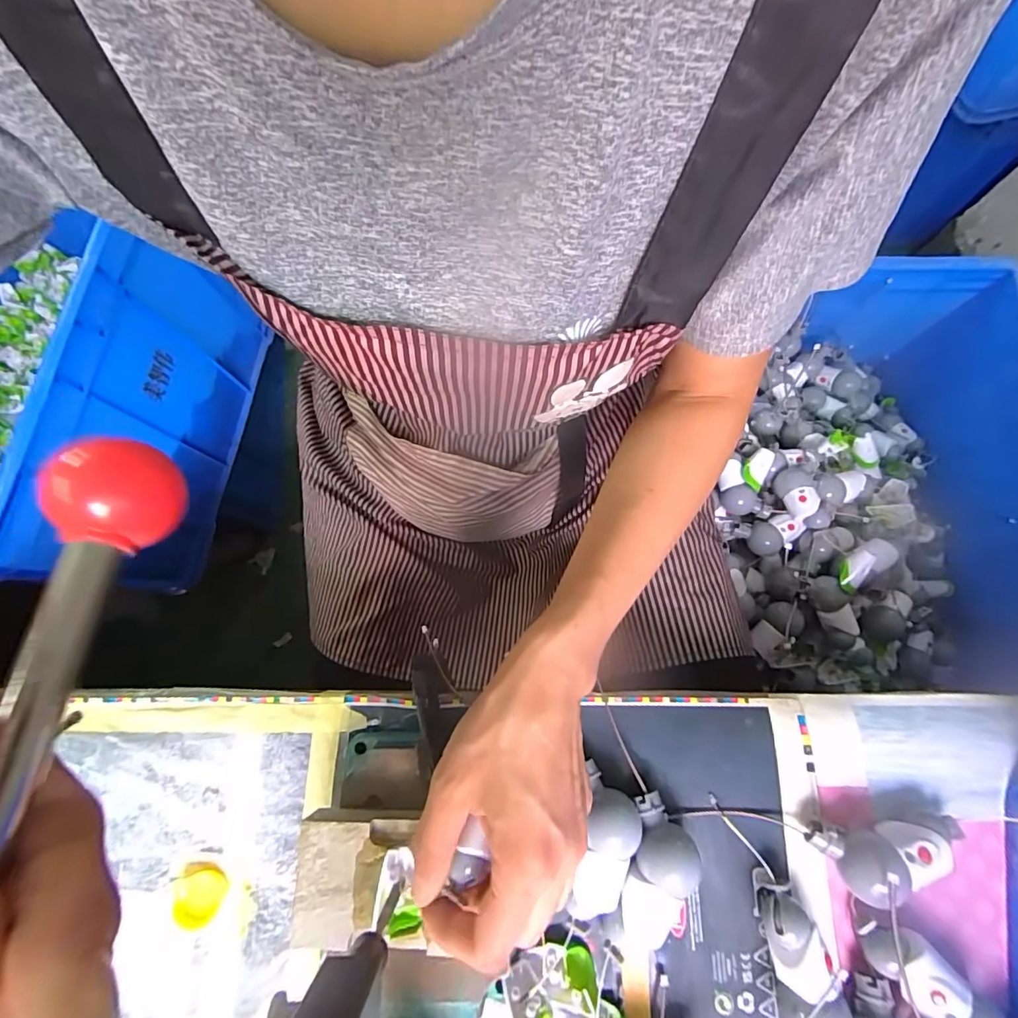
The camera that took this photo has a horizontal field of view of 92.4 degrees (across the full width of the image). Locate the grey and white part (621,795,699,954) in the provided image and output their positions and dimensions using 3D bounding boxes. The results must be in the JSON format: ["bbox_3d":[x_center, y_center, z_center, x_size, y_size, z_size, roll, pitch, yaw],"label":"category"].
[{"bbox_3d":[0.089,0.216,0.293,0.036,0.027,0.077,13,78,4],"label":"grey and white part"}]

